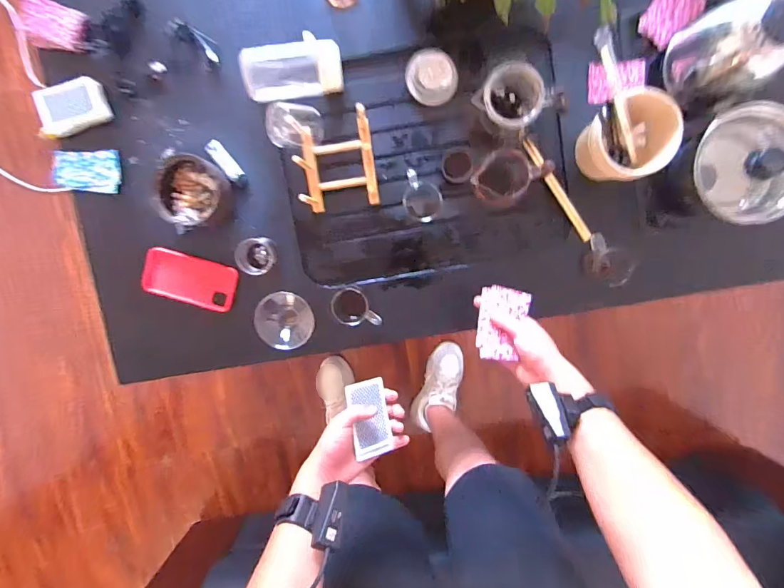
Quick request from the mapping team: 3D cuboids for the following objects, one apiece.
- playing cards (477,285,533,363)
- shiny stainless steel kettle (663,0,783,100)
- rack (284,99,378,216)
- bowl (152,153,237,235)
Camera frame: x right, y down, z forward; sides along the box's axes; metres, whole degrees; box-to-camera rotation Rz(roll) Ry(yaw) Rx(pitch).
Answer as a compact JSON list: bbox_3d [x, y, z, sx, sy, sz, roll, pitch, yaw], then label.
[{"bbox_3d":[0.159,0.042,0.577,0.067,0.010,0.105,7,75,12],"label":"playing cards"},{"bbox_3d":[0.484,-0.355,0.571,0.108,0.133,0.105,14,97,0],"label":"shiny stainless steel kettle"},{"bbox_3d":[-0.093,-0.217,0.638,0.125,0.101,0.152,-8,96,2],"label":"rack"},{"bbox_3d":[-0.324,-0.166,0.658,0.111,0.049,0.116,0,96,1],"label":"bowl"}]

